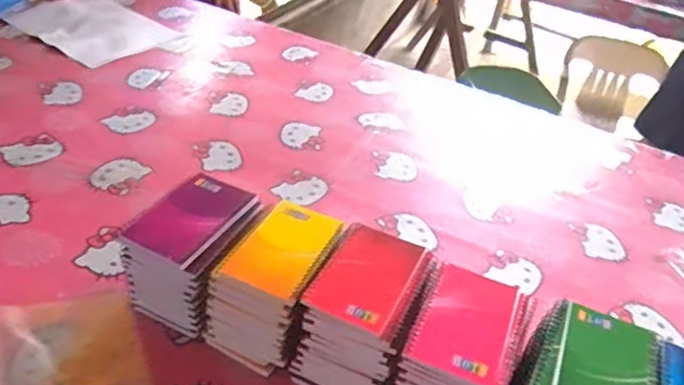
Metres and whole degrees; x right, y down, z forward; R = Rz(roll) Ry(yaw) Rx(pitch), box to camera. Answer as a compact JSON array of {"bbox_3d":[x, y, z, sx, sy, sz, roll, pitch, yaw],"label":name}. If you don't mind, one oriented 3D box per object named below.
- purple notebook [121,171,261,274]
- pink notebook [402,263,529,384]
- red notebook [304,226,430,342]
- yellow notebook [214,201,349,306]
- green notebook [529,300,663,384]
[{"bbox_3d":[-0.164,0.023,0.635,0.091,0.015,0.130,24,40,20],"label":"purple notebook"},{"bbox_3d":[0.120,0.121,0.552,0.088,0.012,0.131,21,39,16],"label":"pink notebook"},{"bbox_3d":[0.028,0.082,0.584,0.088,0.007,0.126,21,39,16],"label":"red notebook"},{"bbox_3d":[-0.059,0.054,0.608,0.089,0.013,0.133,19,39,15],"label":"yellow notebook"},{"bbox_3d":[0.228,0.154,0.522,0.101,0.013,0.127,21,39,17],"label":"green notebook"}]

